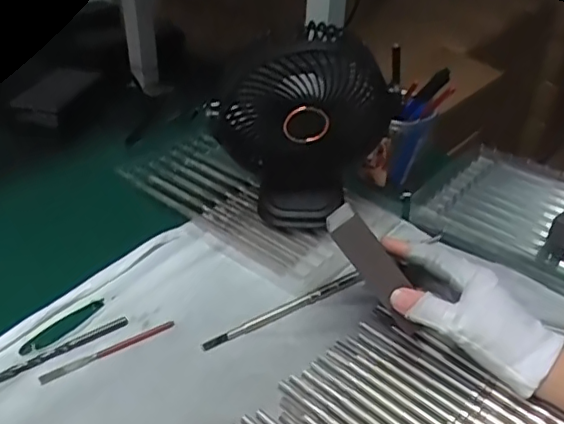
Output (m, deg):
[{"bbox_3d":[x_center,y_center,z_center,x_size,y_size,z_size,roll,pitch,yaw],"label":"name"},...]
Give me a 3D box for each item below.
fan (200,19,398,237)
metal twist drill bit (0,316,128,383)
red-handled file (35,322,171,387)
[{"bbox_3d":[0.022,-0.077,0.557,0.141,0.206,0.123,12,36,11],"label":"fan"},{"bbox_3d":[-0.172,0.107,0.461,0.106,0.005,0.011,-23,42,-33],"label":"metal twist drill bit"},{"bbox_3d":[-0.135,0.108,0.463,0.108,0.004,0.009,-20,41,-30],"label":"red-handled file"}]

